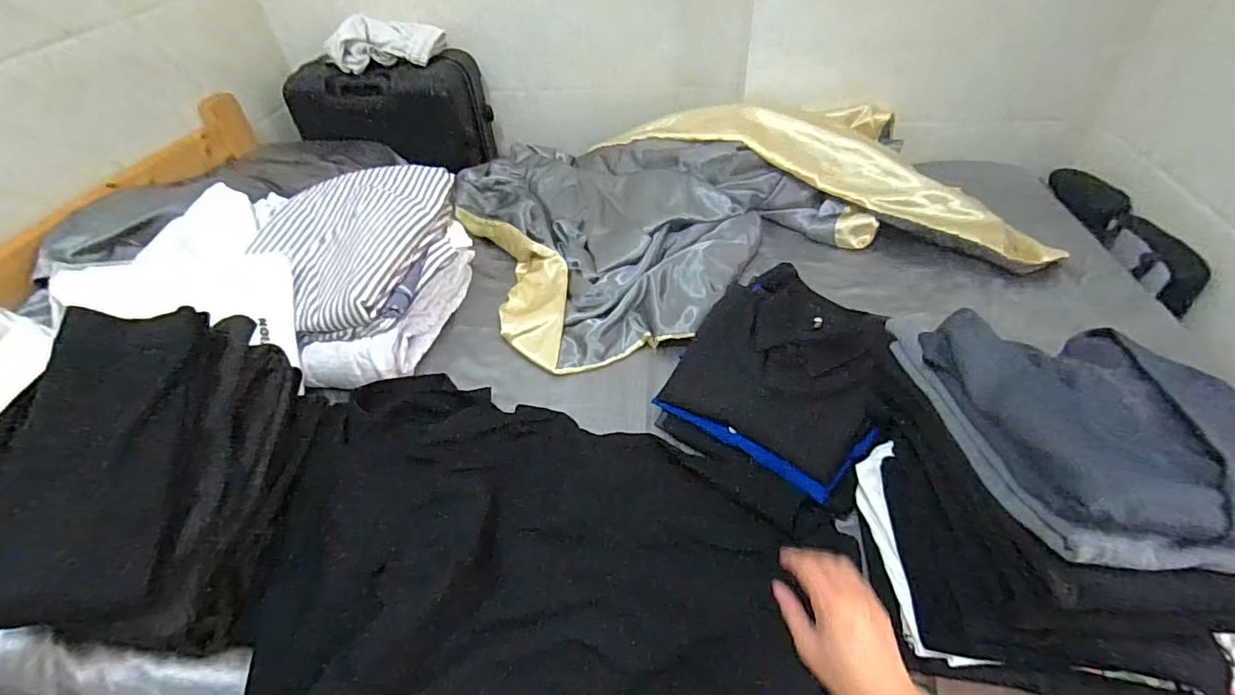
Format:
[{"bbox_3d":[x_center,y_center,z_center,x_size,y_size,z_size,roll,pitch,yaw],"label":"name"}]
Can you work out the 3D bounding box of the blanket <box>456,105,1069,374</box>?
[{"bbox_3d":[0.181,-0.333,1.101,0.966,0.145,0.746,-13,45,-8],"label":"blanket"}]

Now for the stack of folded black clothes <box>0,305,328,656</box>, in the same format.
[{"bbox_3d":[-0.524,0.133,0.596,0.259,0.138,0.342,6,69,-13],"label":"stack of folded black clothes"}]

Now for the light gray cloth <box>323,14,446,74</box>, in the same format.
[{"bbox_3d":[-0.559,-0.736,1.332,0.278,0.119,0.098,-17,46,-13],"label":"light gray cloth"}]

